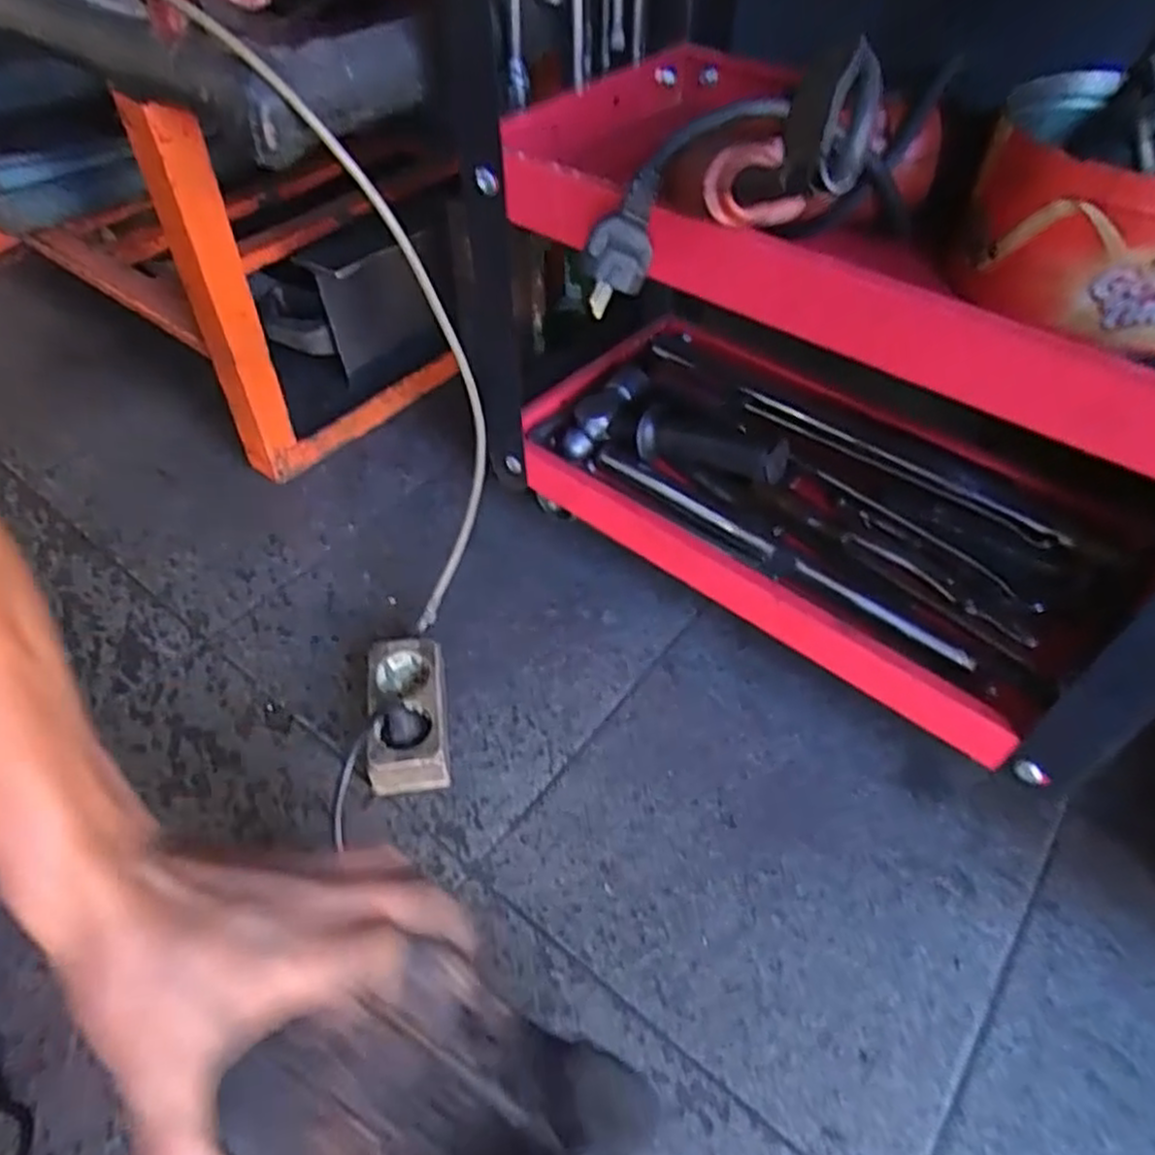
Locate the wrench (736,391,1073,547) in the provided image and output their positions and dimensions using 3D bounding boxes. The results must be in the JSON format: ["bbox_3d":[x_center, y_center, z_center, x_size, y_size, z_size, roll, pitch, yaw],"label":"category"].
[{"bbox_3d":[0.266,-0.098,0.651,0.290,0.015,0.024,35,57,26],"label":"wrench"}]

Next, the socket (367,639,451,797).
[{"bbox_3d":[-0.124,0.100,0.561,0.055,0.044,0.107,-5,50,-6],"label":"socket"}]

